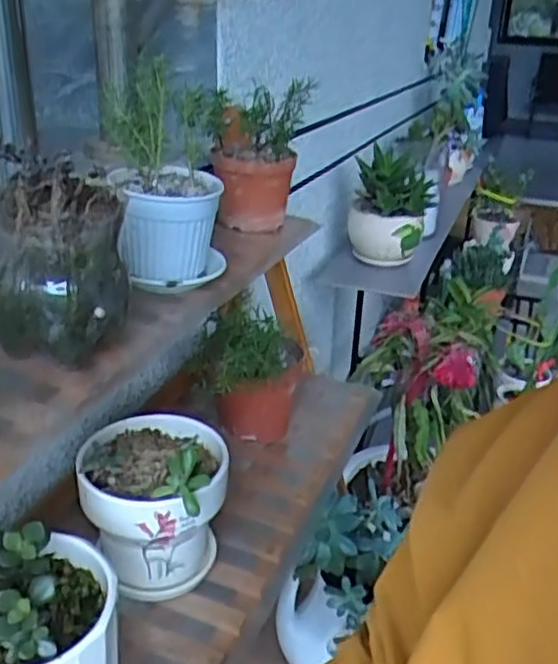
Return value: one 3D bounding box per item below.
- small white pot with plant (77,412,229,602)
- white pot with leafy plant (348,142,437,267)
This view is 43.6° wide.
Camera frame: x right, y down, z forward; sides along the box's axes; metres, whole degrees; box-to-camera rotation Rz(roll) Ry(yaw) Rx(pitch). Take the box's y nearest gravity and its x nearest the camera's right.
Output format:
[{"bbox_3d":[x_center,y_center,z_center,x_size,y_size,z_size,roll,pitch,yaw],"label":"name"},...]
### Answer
[{"bbox_3d":[-0.106,0.155,0.617,0.118,0.147,0.132,1,26,-4],"label":"small white pot with plant"},{"bbox_3d":[0.214,-0.236,1.329,0.151,0.188,0.143,5,26,5],"label":"white pot with leafy plant"}]

